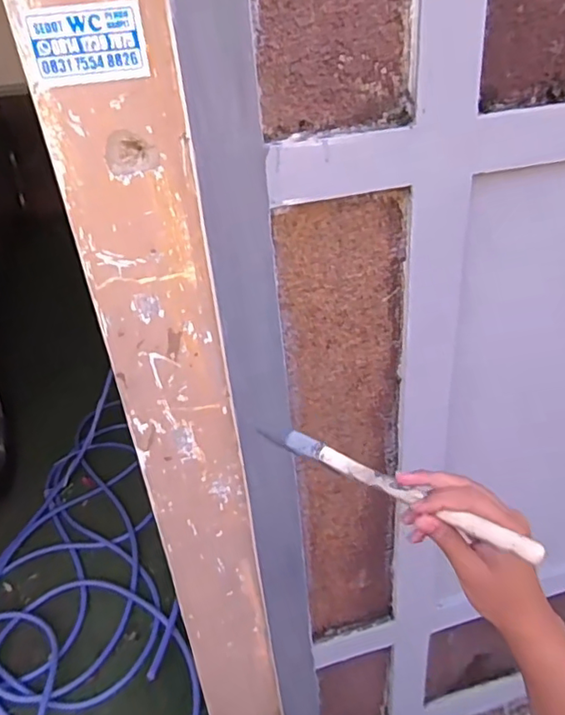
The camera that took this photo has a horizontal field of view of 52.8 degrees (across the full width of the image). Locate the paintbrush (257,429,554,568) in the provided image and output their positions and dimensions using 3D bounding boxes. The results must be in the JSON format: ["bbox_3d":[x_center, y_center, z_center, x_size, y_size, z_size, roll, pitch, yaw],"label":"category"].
[{"bbox_3d":[0.071,0.093,0.433,0.016,0.019,0.254,-28,28,-32],"label":"paintbrush"}]

